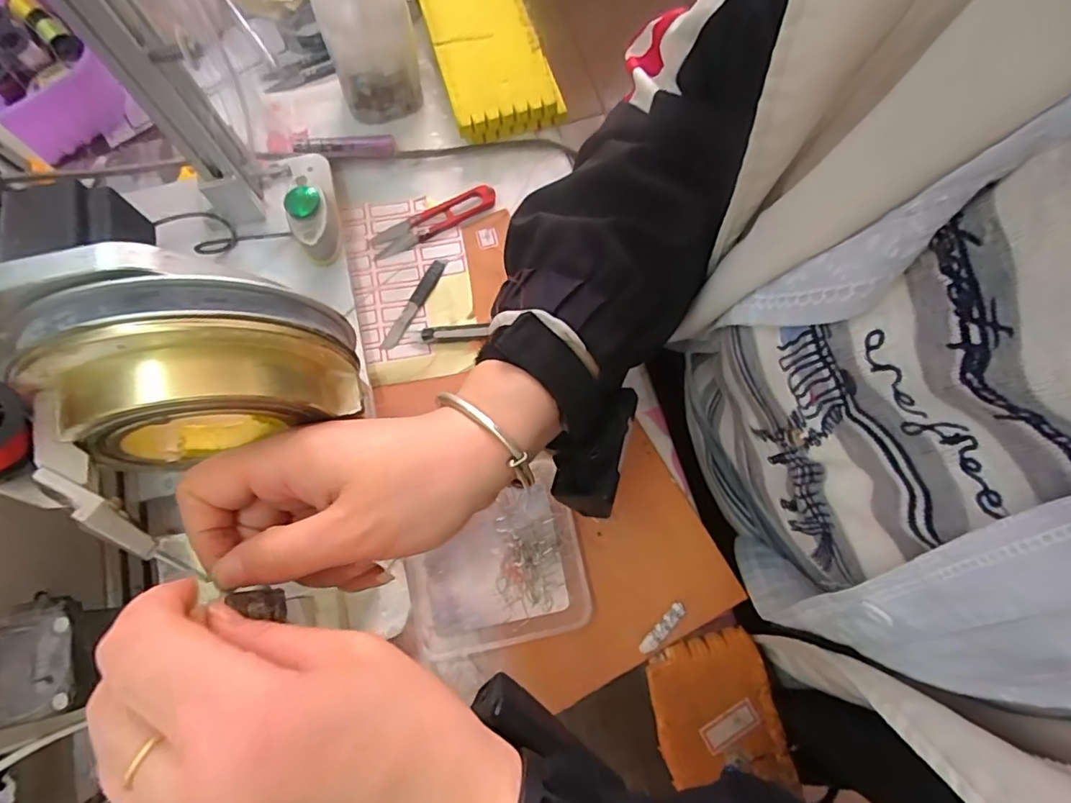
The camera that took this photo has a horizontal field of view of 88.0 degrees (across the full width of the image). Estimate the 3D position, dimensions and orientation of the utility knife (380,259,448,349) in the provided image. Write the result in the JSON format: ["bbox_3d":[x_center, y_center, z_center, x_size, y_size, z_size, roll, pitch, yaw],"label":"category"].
[{"bbox_3d":[-0.087,-0.071,0.399,0.010,0.004,0.079,26,75,8],"label":"utility knife"}]

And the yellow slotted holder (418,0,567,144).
[{"bbox_3d":[-0.068,-0.374,0.481,0.085,0.032,0.353,-17,74,-5],"label":"yellow slotted holder"}]

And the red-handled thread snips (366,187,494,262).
[{"bbox_3d":[-0.077,-0.137,0.418,0.098,0.007,0.023,-28,75,-8],"label":"red-handled thread snips"}]

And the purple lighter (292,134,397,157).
[{"bbox_3d":[-0.147,-0.196,0.429,0.075,0.014,0.016,-3,73,-1],"label":"purple lighter"}]

